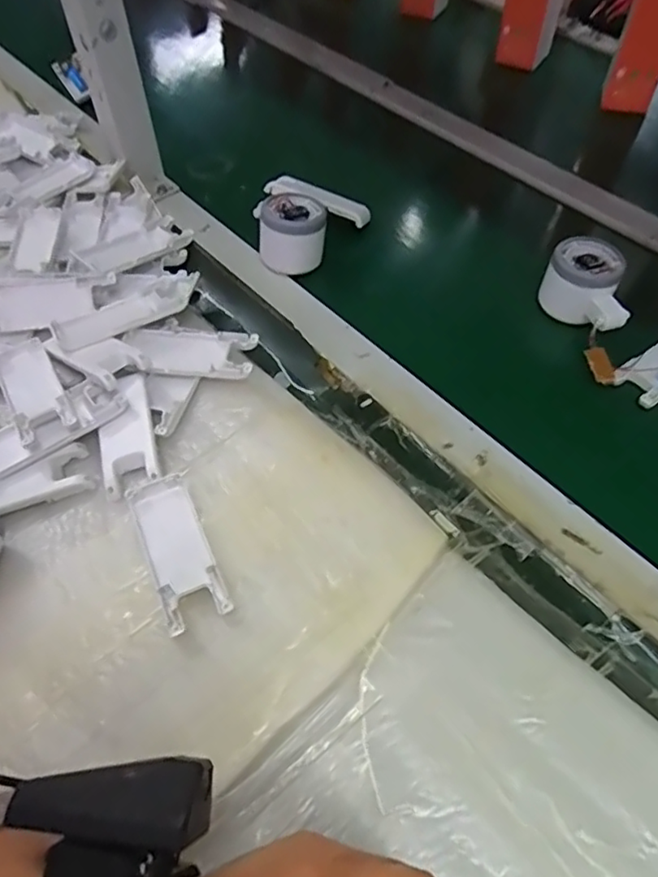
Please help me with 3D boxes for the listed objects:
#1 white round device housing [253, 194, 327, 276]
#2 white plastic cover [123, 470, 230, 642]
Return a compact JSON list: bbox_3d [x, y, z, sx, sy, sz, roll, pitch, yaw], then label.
[{"bbox_3d":[-0.035,-0.190,0.549,0.060,0.046,0.052,-10,55,-7],"label":"white round device housing"},{"bbox_3d":[-0.095,0.069,0.372,0.038,0.014,0.104,-21,57,-14],"label":"white plastic cover"}]

